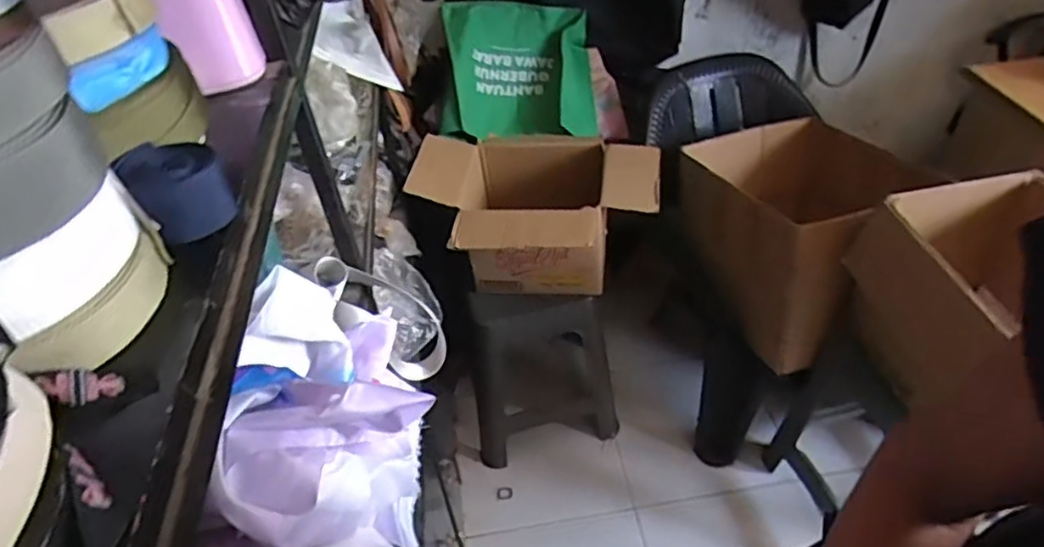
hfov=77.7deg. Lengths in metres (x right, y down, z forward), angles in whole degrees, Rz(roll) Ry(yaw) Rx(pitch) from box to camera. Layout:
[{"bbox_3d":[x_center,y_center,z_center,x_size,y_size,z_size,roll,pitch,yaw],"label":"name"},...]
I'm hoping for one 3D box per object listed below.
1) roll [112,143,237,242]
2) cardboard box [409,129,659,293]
[{"bbox_3d":[-0.202,-0.051,0.383,0.052,0.044,0.056,-32,48,-25],"label":"roll"},{"bbox_3d":[0.016,-0.106,1.361,0.520,0.237,0.390,4,43,11],"label":"cardboard box"}]

